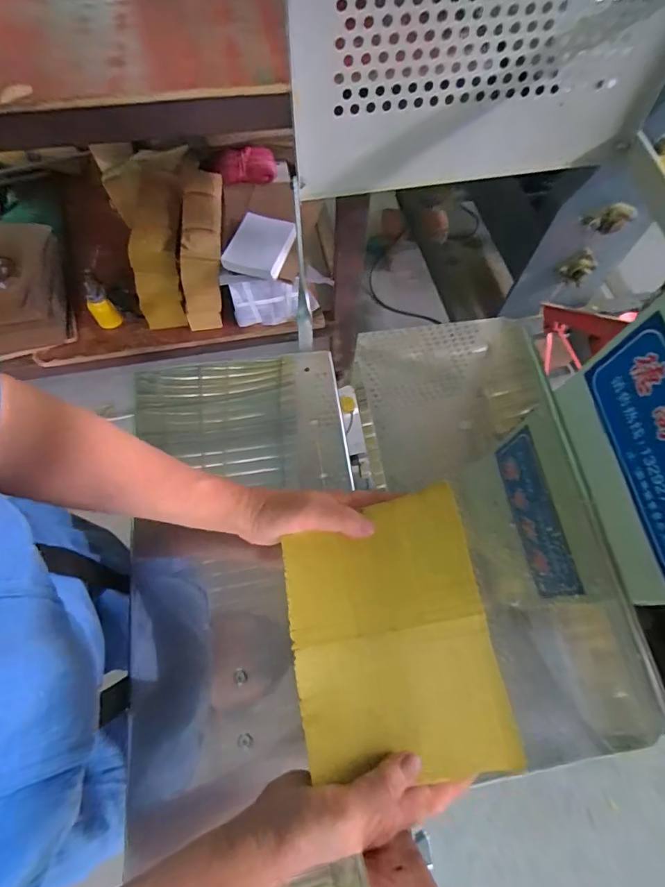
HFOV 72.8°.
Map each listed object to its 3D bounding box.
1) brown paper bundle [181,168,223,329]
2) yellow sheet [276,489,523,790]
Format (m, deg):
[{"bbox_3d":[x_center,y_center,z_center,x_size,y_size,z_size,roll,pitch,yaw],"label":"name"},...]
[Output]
[{"bbox_3d":[-0.300,-0.454,1.053,0.109,0.211,0.290,-5,67,-5],"label":"brown paper bundle"},{"bbox_3d":[0.048,0.150,0.368,0.157,0.009,0.206,-7,67,-6],"label":"yellow sheet"}]

